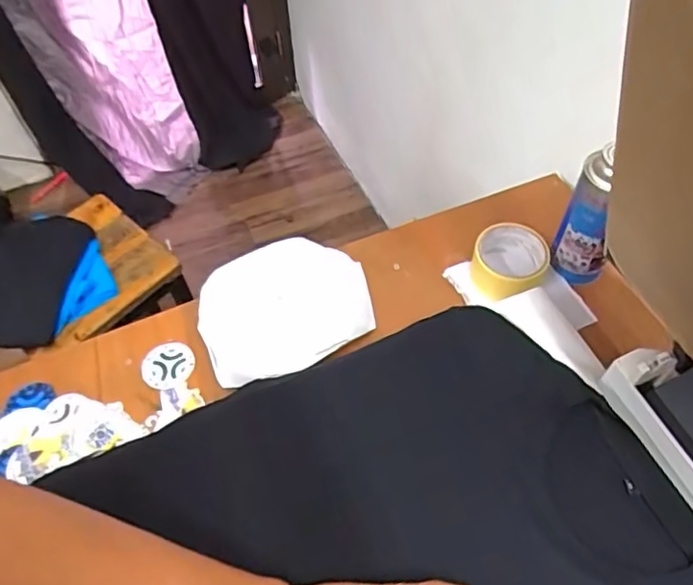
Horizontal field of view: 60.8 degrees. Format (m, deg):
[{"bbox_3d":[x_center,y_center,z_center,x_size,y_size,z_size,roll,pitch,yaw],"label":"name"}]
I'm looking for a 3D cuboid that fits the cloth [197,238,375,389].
[{"bbox_3d":[-0.071,0.014,0.678,0.187,0.057,0.150,-16,57,-7],"label":"cloth"}]

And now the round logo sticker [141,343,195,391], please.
[{"bbox_3d":[-0.205,0.085,0.680,0.059,0.004,0.053,-17,65,-7],"label":"round logo sticker"}]

